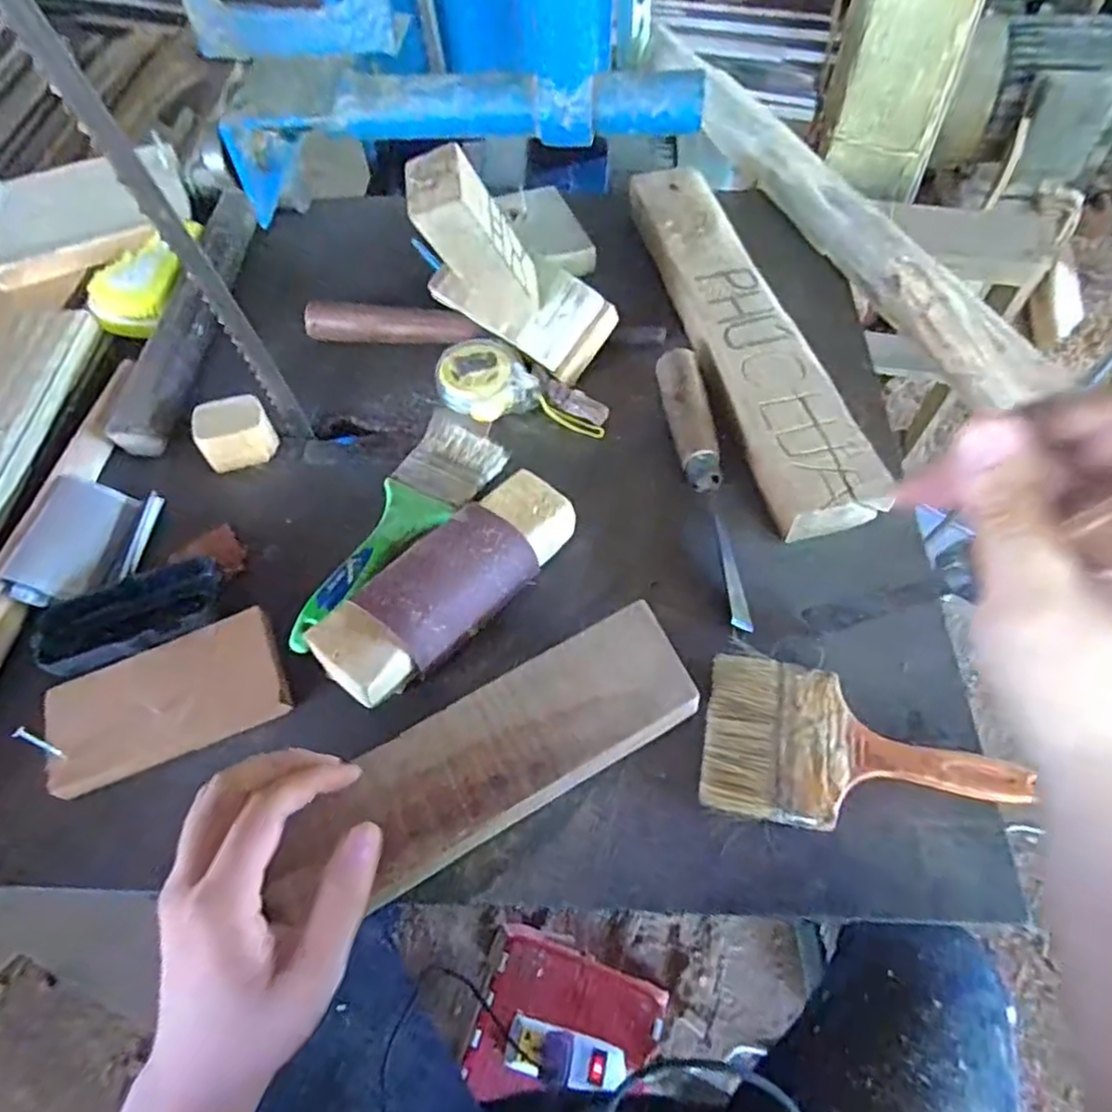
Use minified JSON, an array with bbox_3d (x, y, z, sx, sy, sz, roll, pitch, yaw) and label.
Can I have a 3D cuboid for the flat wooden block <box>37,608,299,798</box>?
[{"bbox_3d":[-0.232,0.087,0.407,0.132,0.013,0.068,-24,61,-12],"label":"flat wooden block"}]

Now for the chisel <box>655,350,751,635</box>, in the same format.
[{"bbox_3d":[0.105,-0.055,0.469,0.025,0.021,0.220,-8,59,-2],"label":"chisel"}]

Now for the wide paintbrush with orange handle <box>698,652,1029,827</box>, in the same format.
[{"bbox_3d":[0.168,0.110,0.377,0.162,0.017,0.088,9,60,9],"label":"wide paintbrush with orange handle"}]

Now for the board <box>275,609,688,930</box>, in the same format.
[{"bbox_3d":[-0.035,0.105,0.353,0.230,0.020,0.069,-27,67,-13],"label":"board"}]

